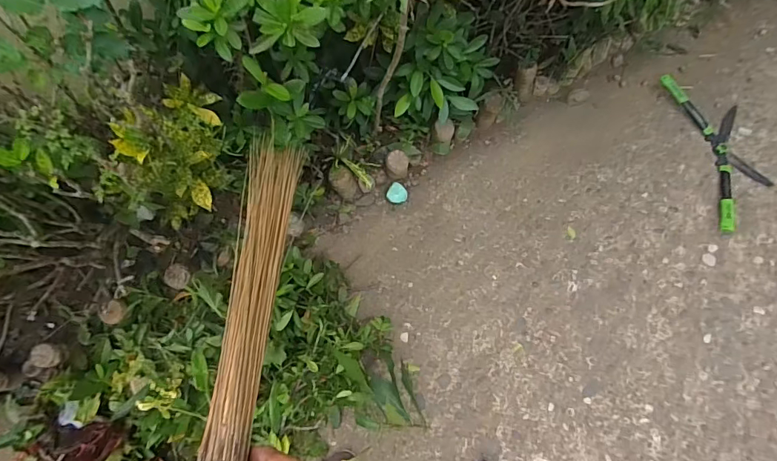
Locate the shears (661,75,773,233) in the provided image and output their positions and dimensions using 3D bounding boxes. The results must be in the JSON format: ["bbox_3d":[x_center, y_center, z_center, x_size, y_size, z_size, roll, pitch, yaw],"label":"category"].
[{"bbox_3d":[1.192,-0.287,1.498,0.259,0.042,0.578,-7,70,-3],"label":"shears"}]

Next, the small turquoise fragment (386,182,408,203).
[{"bbox_3d":[0.032,-0.126,1.479,0.065,0.034,0.066,0,70,-1],"label":"small turquoise fragment"}]

